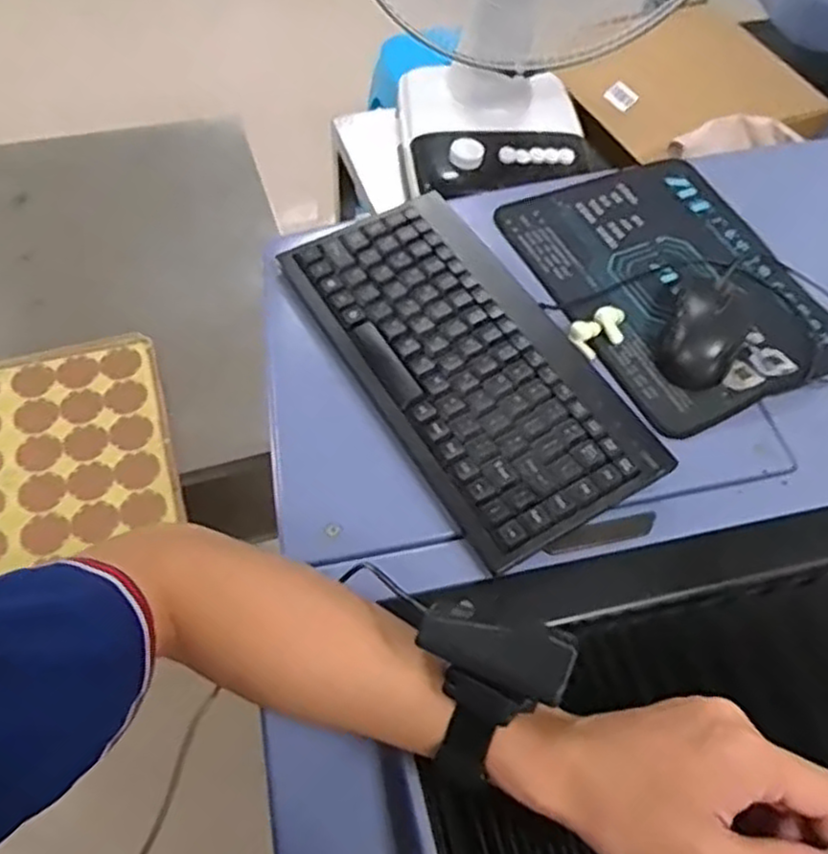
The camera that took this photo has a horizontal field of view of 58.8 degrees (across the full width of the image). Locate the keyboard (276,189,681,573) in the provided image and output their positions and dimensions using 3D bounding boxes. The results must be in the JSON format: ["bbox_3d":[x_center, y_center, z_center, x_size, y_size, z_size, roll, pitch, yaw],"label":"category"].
[{"bbox_3d":[0.038,-0.048,0.528,0.150,0.031,0.286,-26,65,-16],"label":"keyboard"}]

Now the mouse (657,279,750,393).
[{"bbox_3d":[0.224,-0.081,0.555,0.052,0.033,0.108,23,59,9],"label":"mouse"}]

